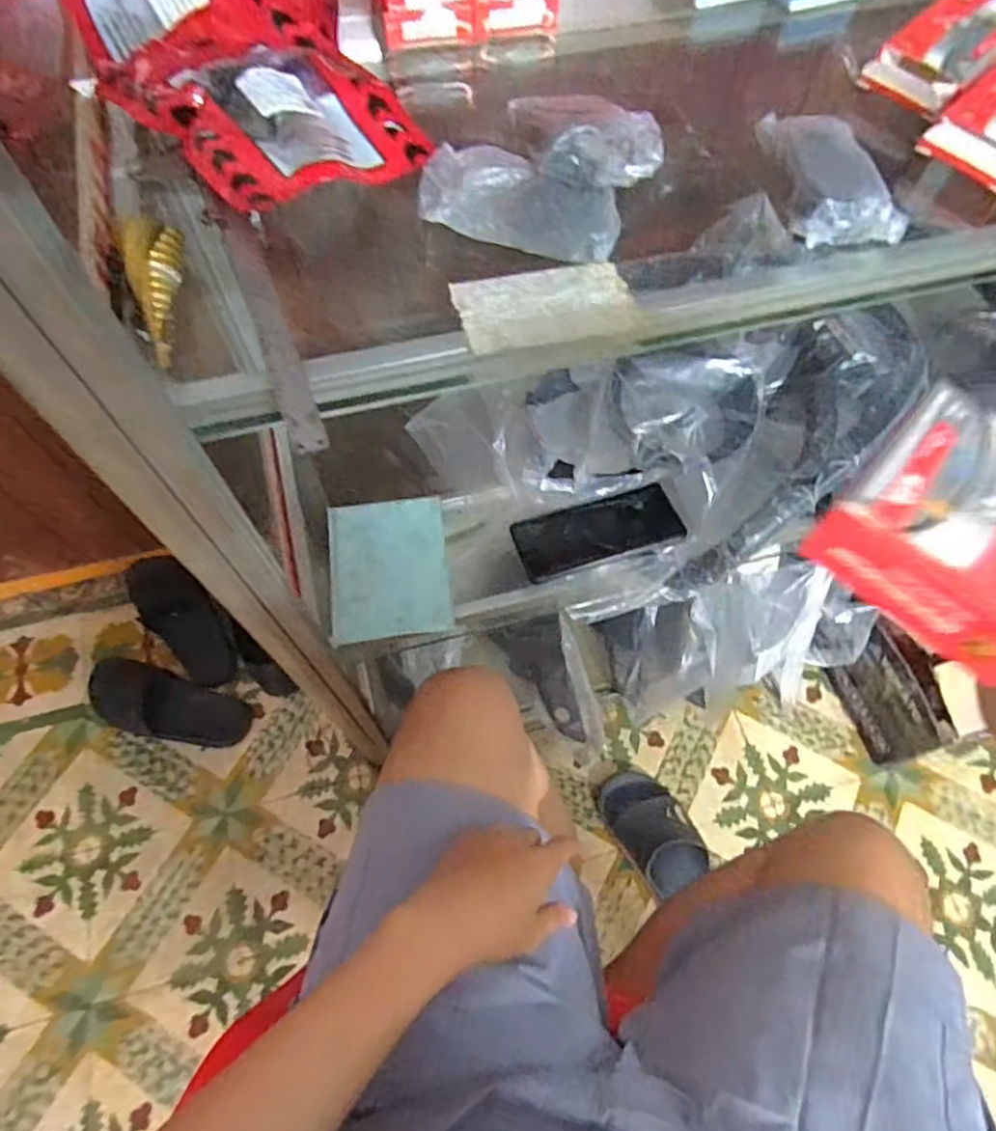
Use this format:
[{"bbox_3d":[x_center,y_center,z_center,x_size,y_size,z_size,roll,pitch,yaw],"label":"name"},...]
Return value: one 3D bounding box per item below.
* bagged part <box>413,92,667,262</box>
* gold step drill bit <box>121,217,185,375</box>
[{"bbox_3d":[0.023,-0.208,0.351,0.117,0.038,0.084,16,65,6],"label":"bagged part"},{"bbox_3d":[-0.163,-0.129,0.321,0.019,0.018,0.069,-4,88,-2],"label":"gold step drill bit"}]

